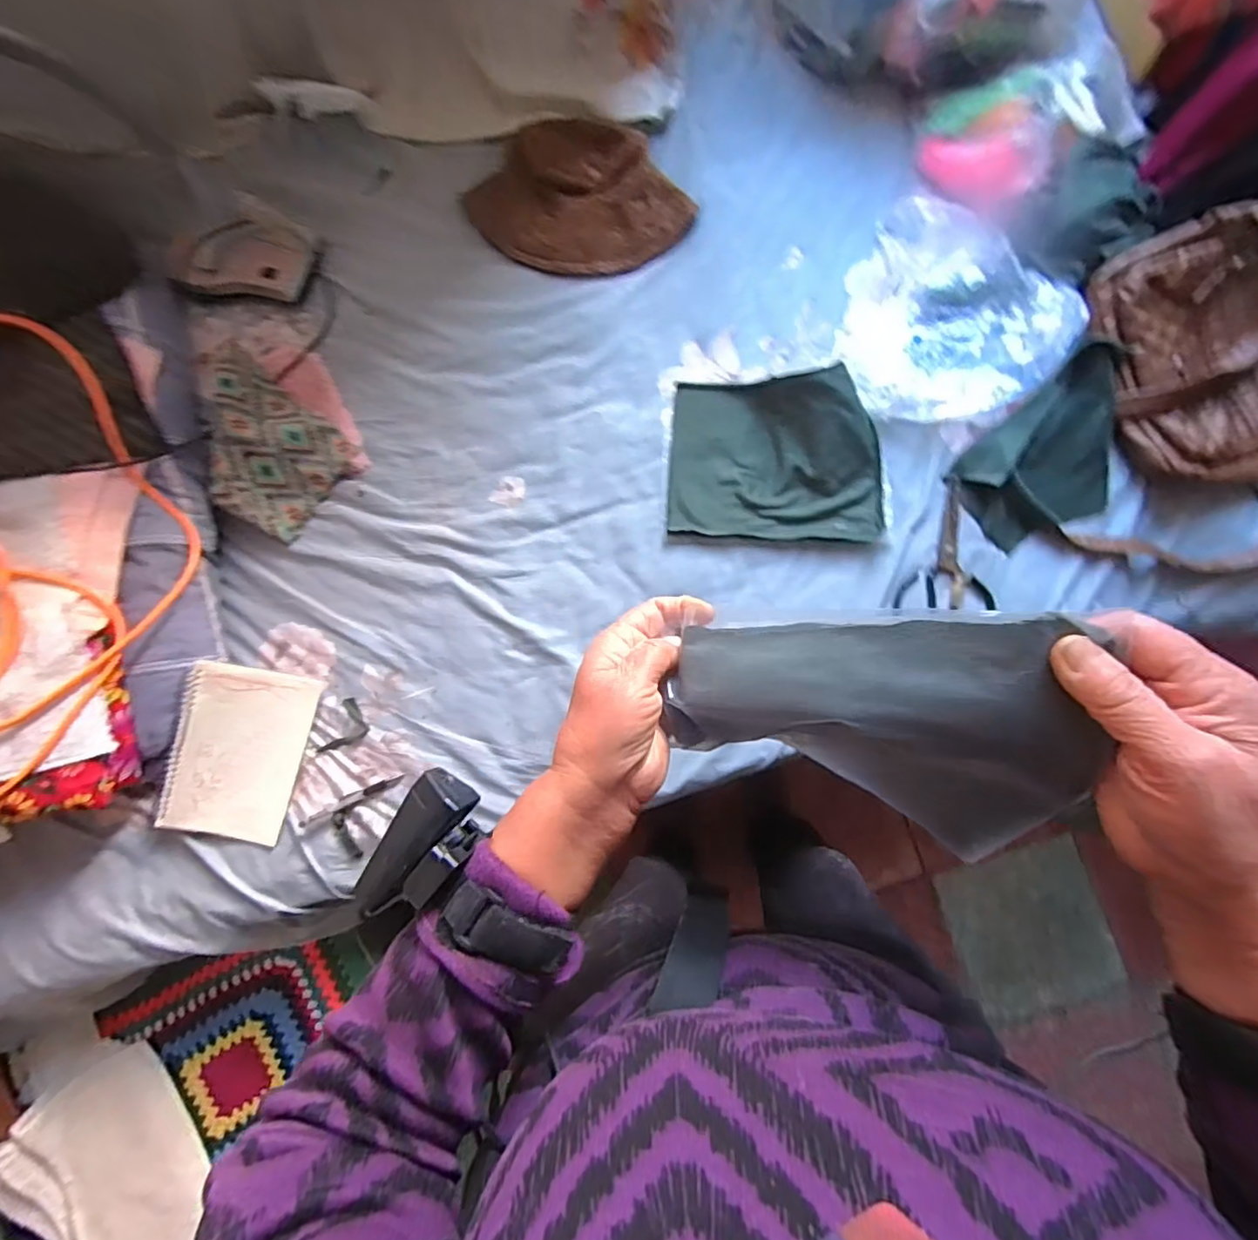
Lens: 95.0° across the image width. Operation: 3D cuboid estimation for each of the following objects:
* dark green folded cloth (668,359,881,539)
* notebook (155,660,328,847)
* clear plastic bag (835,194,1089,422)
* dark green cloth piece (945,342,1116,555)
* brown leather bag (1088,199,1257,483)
[{"bbox_3d":[0.189,-0.211,0.736,0.269,0.061,0.211,1,82,3],"label":"dark green folded cloth"},{"bbox_3d":[-0.490,0.168,0.727,0.141,0.019,0.212,17,93,-22],"label":"notebook"},{"bbox_3d":[0.382,-0.391,0.743,0.255,0.072,0.306,-35,82,-3],"label":"clear plastic bag"},{"bbox_3d":[0.528,-0.204,0.708,0.237,0.056,0.162,-41,83,-3],"label":"dark green cloth piece"},{"bbox_3d":[0.670,-0.305,0.664,0.187,0.107,0.302,-16,82,0],"label":"brown leather bag"}]

